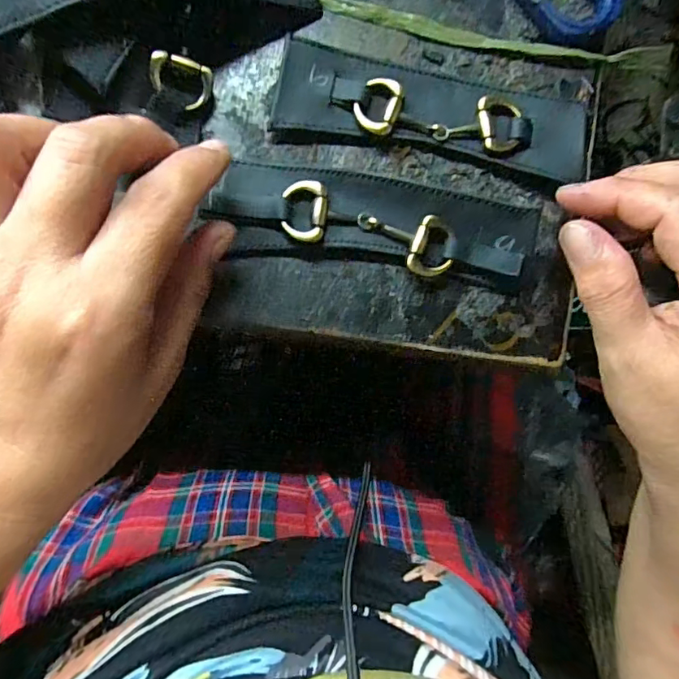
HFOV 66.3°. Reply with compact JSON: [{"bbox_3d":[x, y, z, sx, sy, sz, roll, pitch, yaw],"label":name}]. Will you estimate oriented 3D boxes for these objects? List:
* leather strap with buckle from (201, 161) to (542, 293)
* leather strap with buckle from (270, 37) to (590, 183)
[{"bbox_3d":[0.015,-0.051,0.221,0.133,0.017,0.039,7,87,-5],"label":"leather strap with buckle"},{"bbox_3d":[0.041,-0.099,0.224,0.133,0.015,0.039,9,87,-9],"label":"leather strap with buckle"}]

